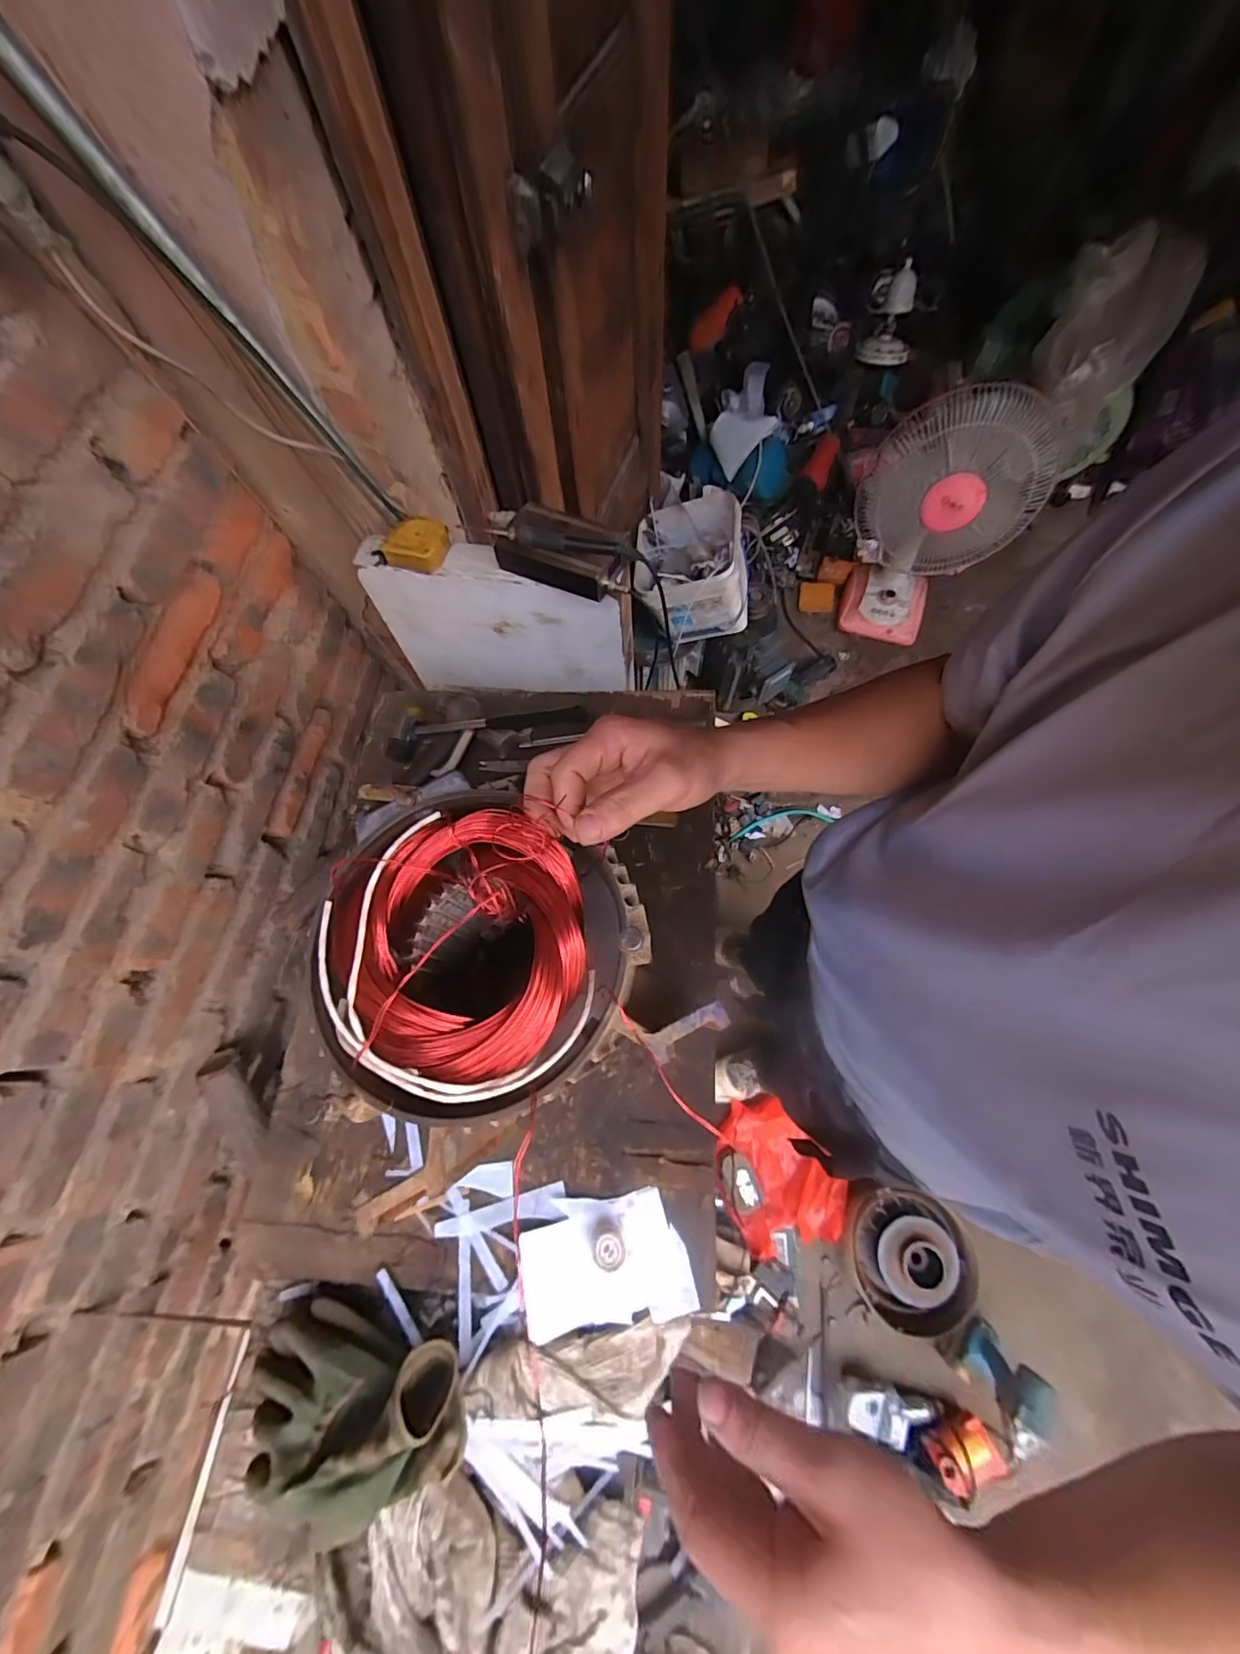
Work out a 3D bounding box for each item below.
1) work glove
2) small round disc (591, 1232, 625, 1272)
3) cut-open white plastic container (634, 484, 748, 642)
[{"bbox_3d":[-0.227,0.491,0.442,0.196,0.091,0.112,6,69,5],"label":"work glove"},{"bbox_3d":[-0.010,0.402,0.504,0.030,0.027,0.028,-1,69,3],"label":"small round disc"},{"bbox_3d":[0.165,-0.575,1.197,0.255,0.203,0.231,-3,69,2],"label":"cut-open white plastic container"}]

